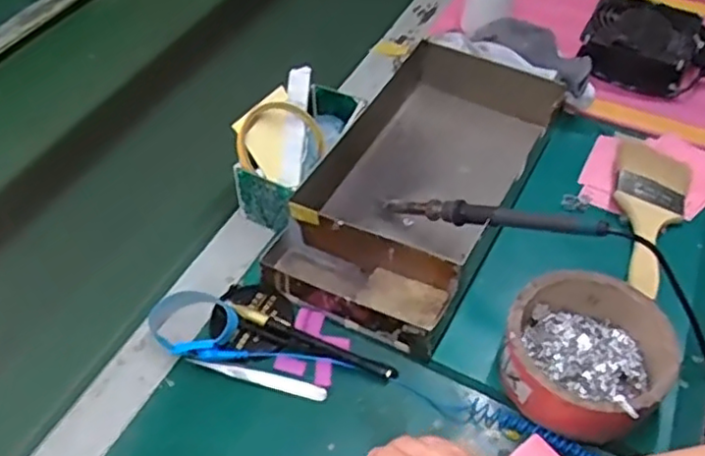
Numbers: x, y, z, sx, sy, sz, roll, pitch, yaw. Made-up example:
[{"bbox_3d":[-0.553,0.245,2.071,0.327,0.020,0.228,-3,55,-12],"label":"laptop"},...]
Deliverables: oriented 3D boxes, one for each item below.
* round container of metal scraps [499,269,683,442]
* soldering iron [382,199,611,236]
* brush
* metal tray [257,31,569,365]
[{"bbox_3d":[0.180,0.097,0.523,0.117,0.051,0.118,0,49,0],"label":"round container of metal scraps"},{"bbox_3d":[0.111,-0.010,0.572,0.200,0.017,0.018,8,45,37],"label":"soldering iron"},{"bbox_3d":[0.281,-0.018,0.639,0.072,0.032,0.177,15,51,13],"label":"brush"},{"bbox_3d":[0.064,-0.054,0.646,0.175,0.063,0.338,20,52,17],"label":"metal tray"}]

